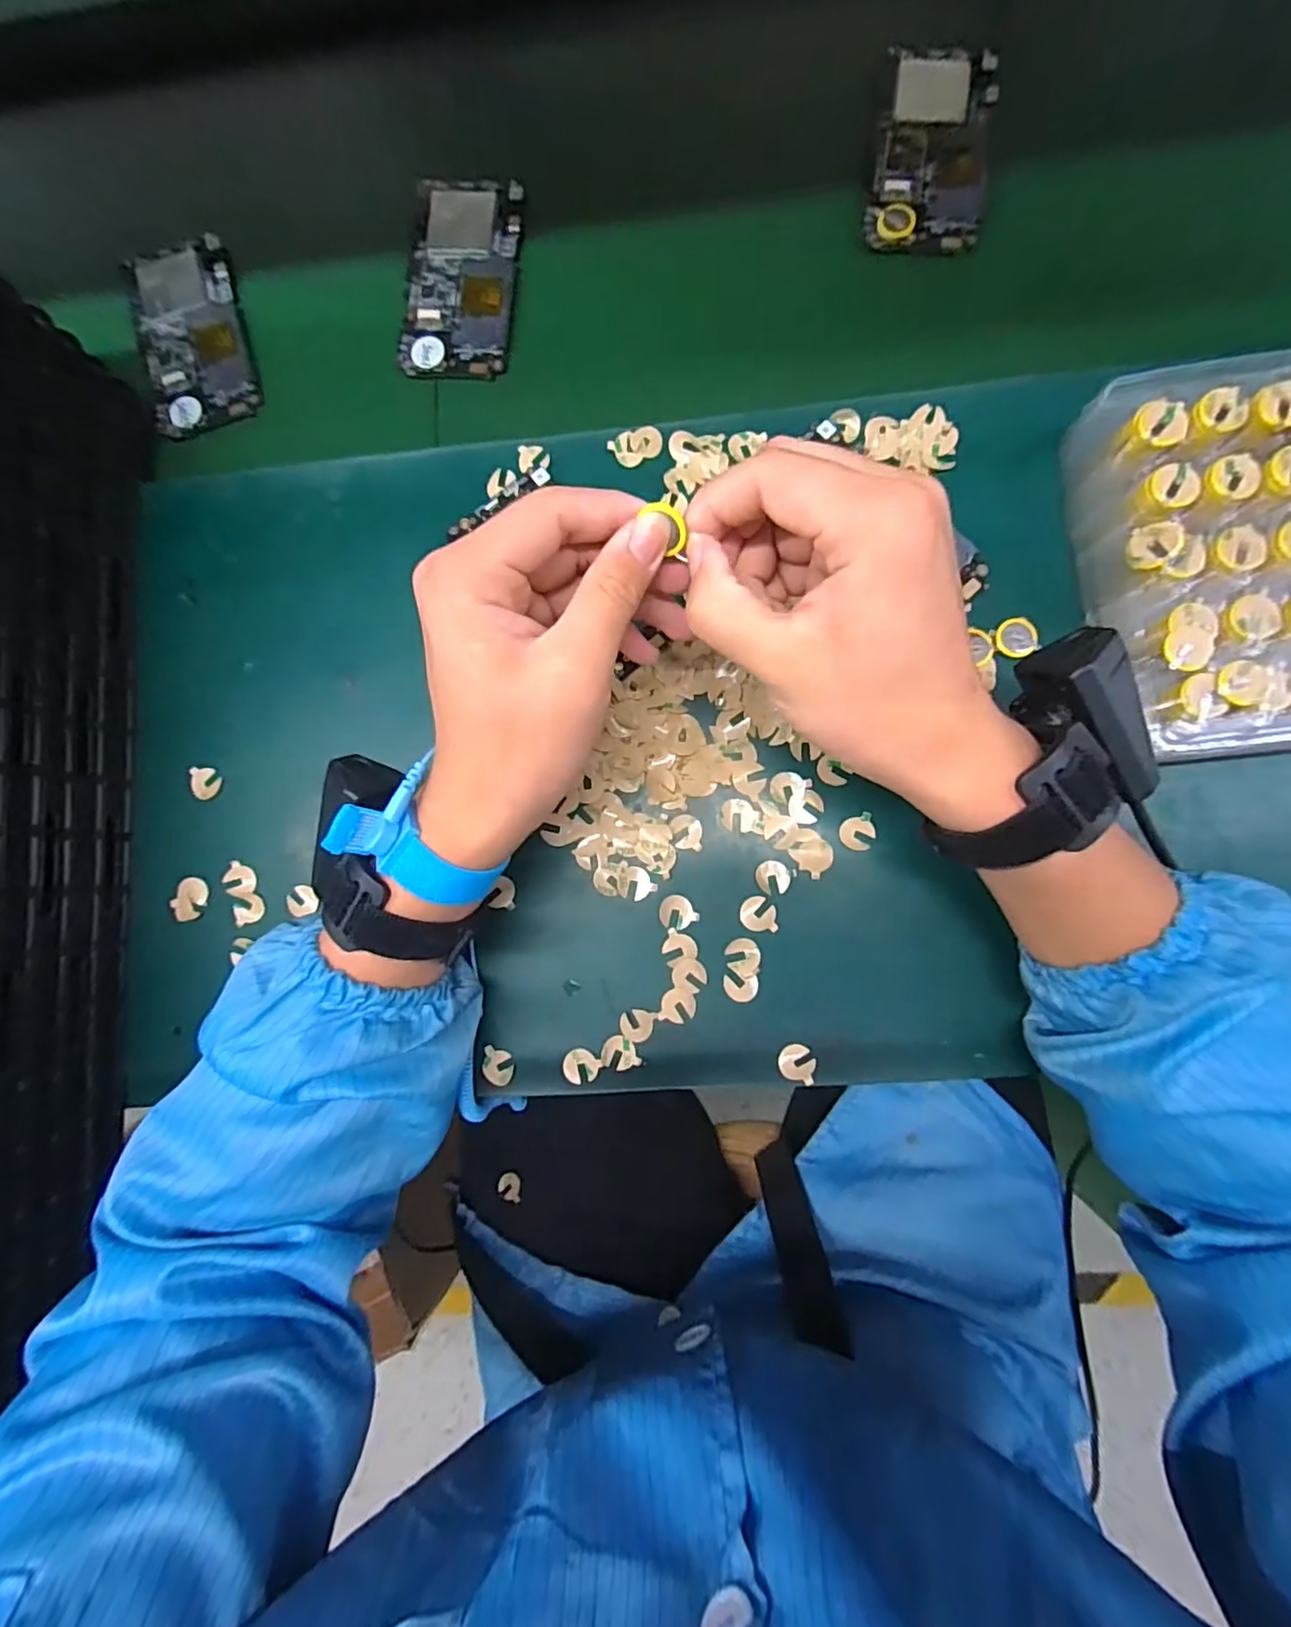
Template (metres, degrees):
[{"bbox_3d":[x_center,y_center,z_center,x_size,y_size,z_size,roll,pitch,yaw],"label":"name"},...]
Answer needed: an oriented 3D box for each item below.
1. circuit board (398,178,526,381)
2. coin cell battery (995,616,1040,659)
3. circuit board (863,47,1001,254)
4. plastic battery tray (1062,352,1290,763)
[{"bbox_3d":[-0.109,-0.321,0.367,0.064,0.011,0.122,6,86,4],"label":"circuit board"},{"bbox_3d":[0.187,-0.089,0.309,0.019,0.005,0.020,-23,85,2],"label":"coin cell battery"},{"bbox_3d":[0.165,-0.383,0.352,0.061,0.012,0.118,7,84,5],"label":"circuit board"},{"bbox_3d":[0.295,-0.120,0.292,0.152,0.052,0.180,-4,85,3],"label":"plastic battery tray"}]

